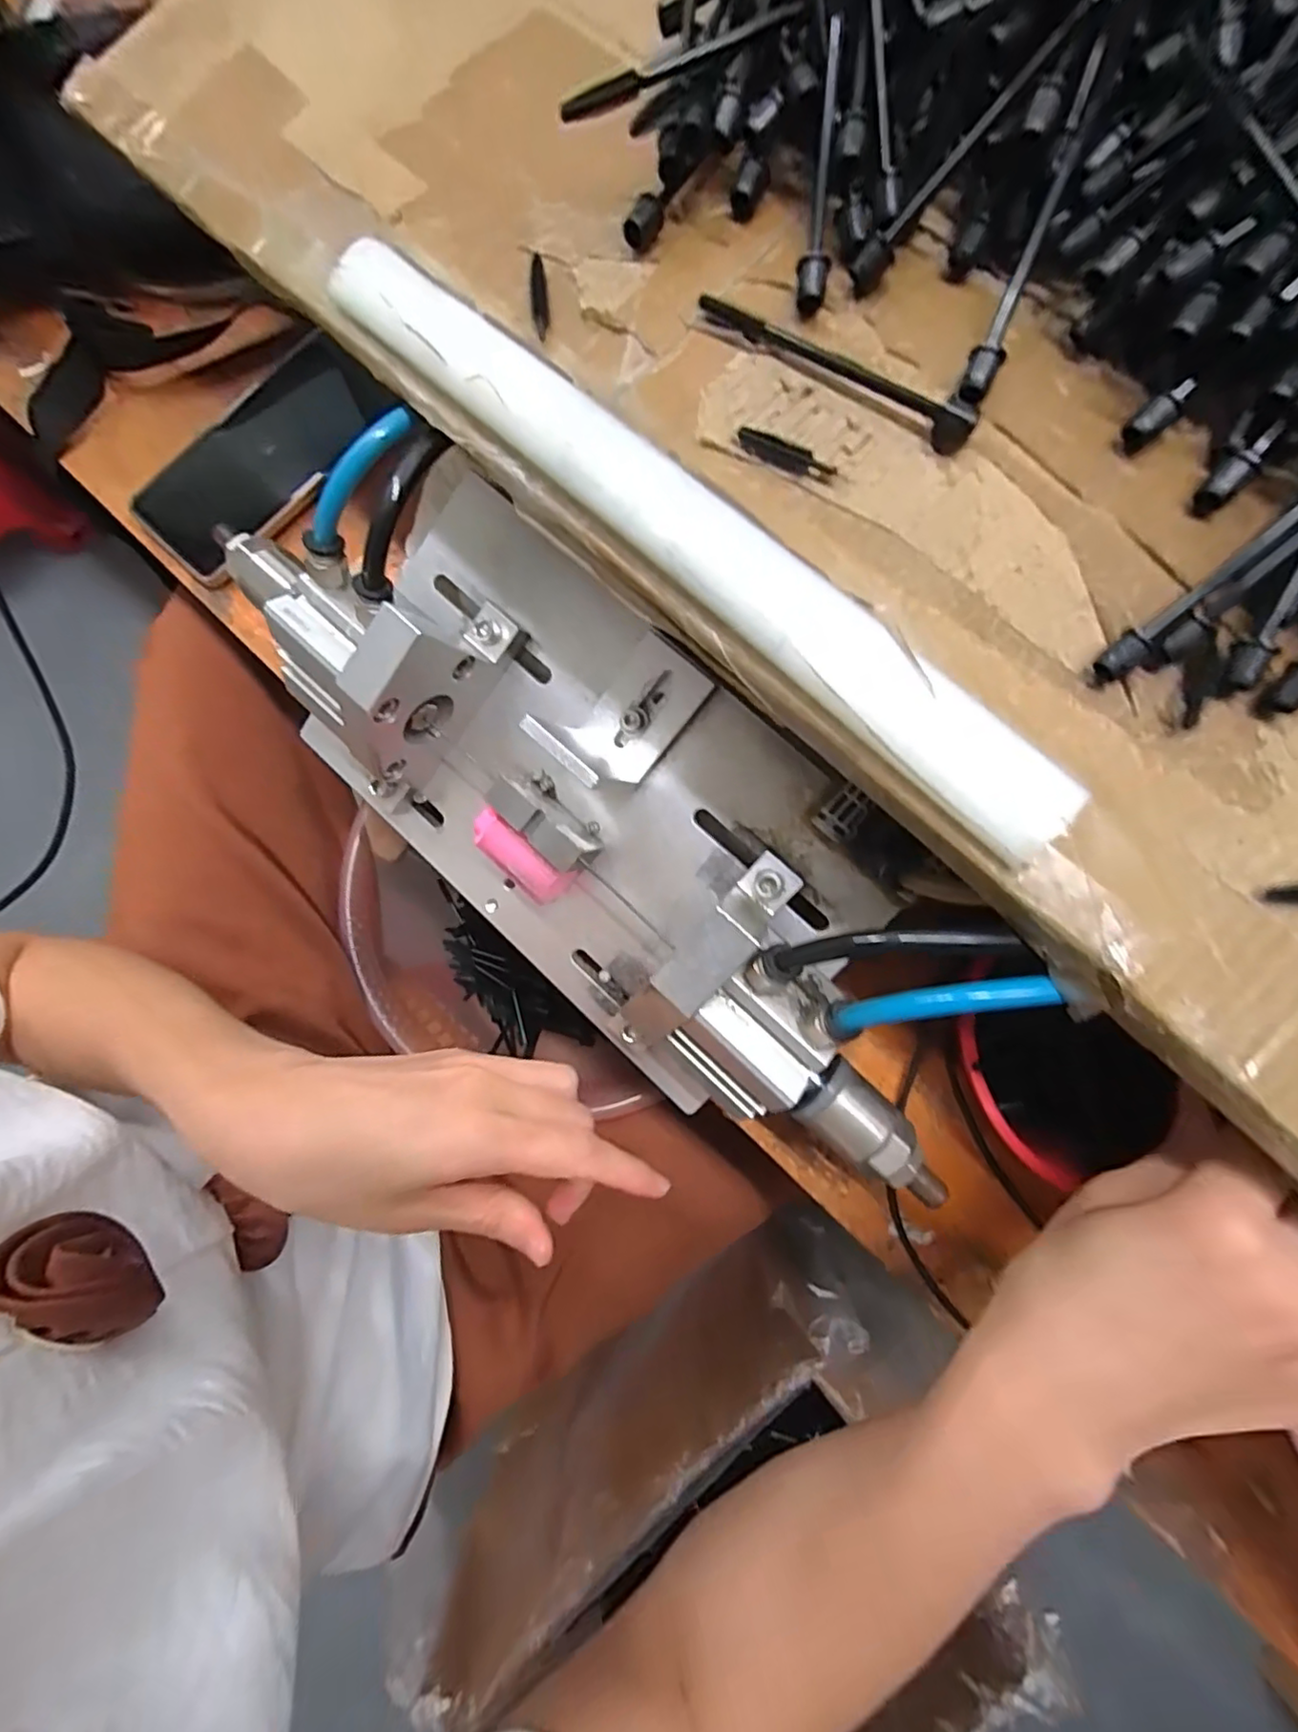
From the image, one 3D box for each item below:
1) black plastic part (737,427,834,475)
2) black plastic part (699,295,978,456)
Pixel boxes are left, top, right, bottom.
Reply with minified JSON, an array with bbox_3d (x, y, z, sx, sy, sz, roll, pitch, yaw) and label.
[{"bbox_3d":[0.043,-0.129,0.197,0.033,0.005,0.006,33,82,7],"label":"black plastic part"},{"bbox_3d":[0.058,-0.159,0.196,0.097,0.012,0.009,37,82,8],"label":"black plastic part"}]

